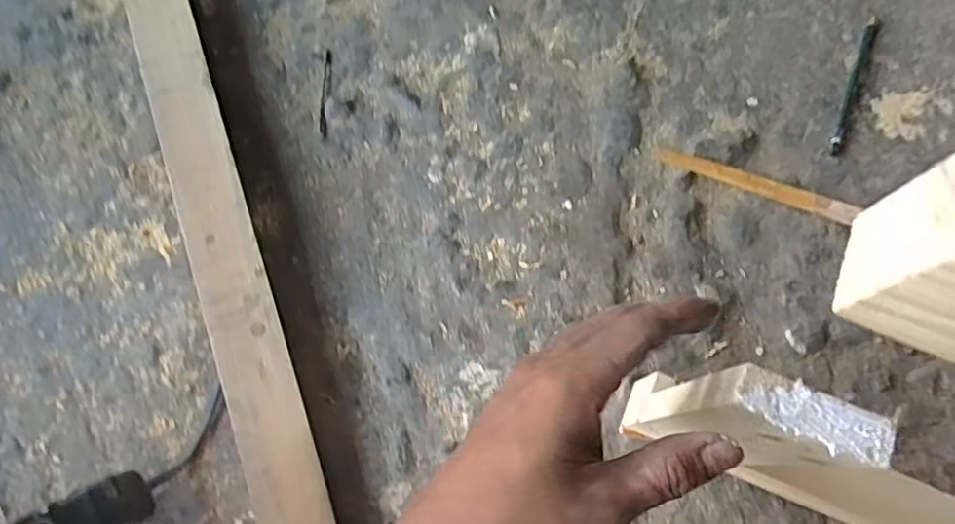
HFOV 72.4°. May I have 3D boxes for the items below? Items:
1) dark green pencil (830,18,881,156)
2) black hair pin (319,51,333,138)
[{"bbox_3d":[0.334,-0.158,0.574,0.014,0.008,0.152,24,74,6],"label":"dark green pencil"},{"bbox_3d":[-0.131,-0.147,0.565,0.007,0.004,0.085,0,73,-1],"label":"black hair pin"}]

